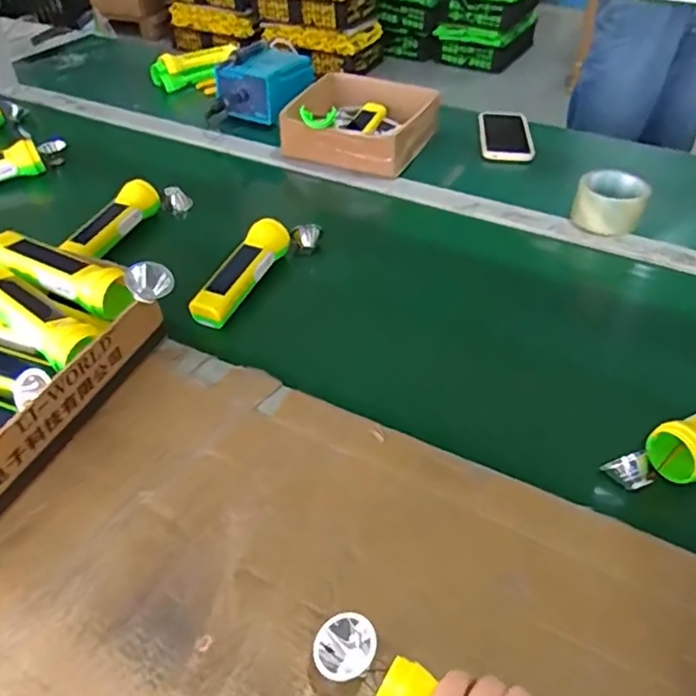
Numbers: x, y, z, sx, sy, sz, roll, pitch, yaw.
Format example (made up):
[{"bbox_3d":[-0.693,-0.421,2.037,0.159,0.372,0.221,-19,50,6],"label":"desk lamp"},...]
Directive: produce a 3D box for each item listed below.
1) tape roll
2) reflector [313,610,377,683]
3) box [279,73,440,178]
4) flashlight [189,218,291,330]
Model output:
[{"bbox_3d":[0.356,-0.196,0.820,0.089,0.056,0.088,-1,43,1],"label":"tape roll"},{"bbox_3d":[-0.002,0.212,0.421,0.044,0.025,0.040,-1,43,1],"label":"reflector"},{"bbox_3d":[0.024,-0.374,0.987,0.212,0.069,0.212,17,46,19],"label":"box"},{"bbox_3d":[-0.129,-0.094,0.723,0.047,0.041,0.173,17,46,18],"label":"flashlight"}]

